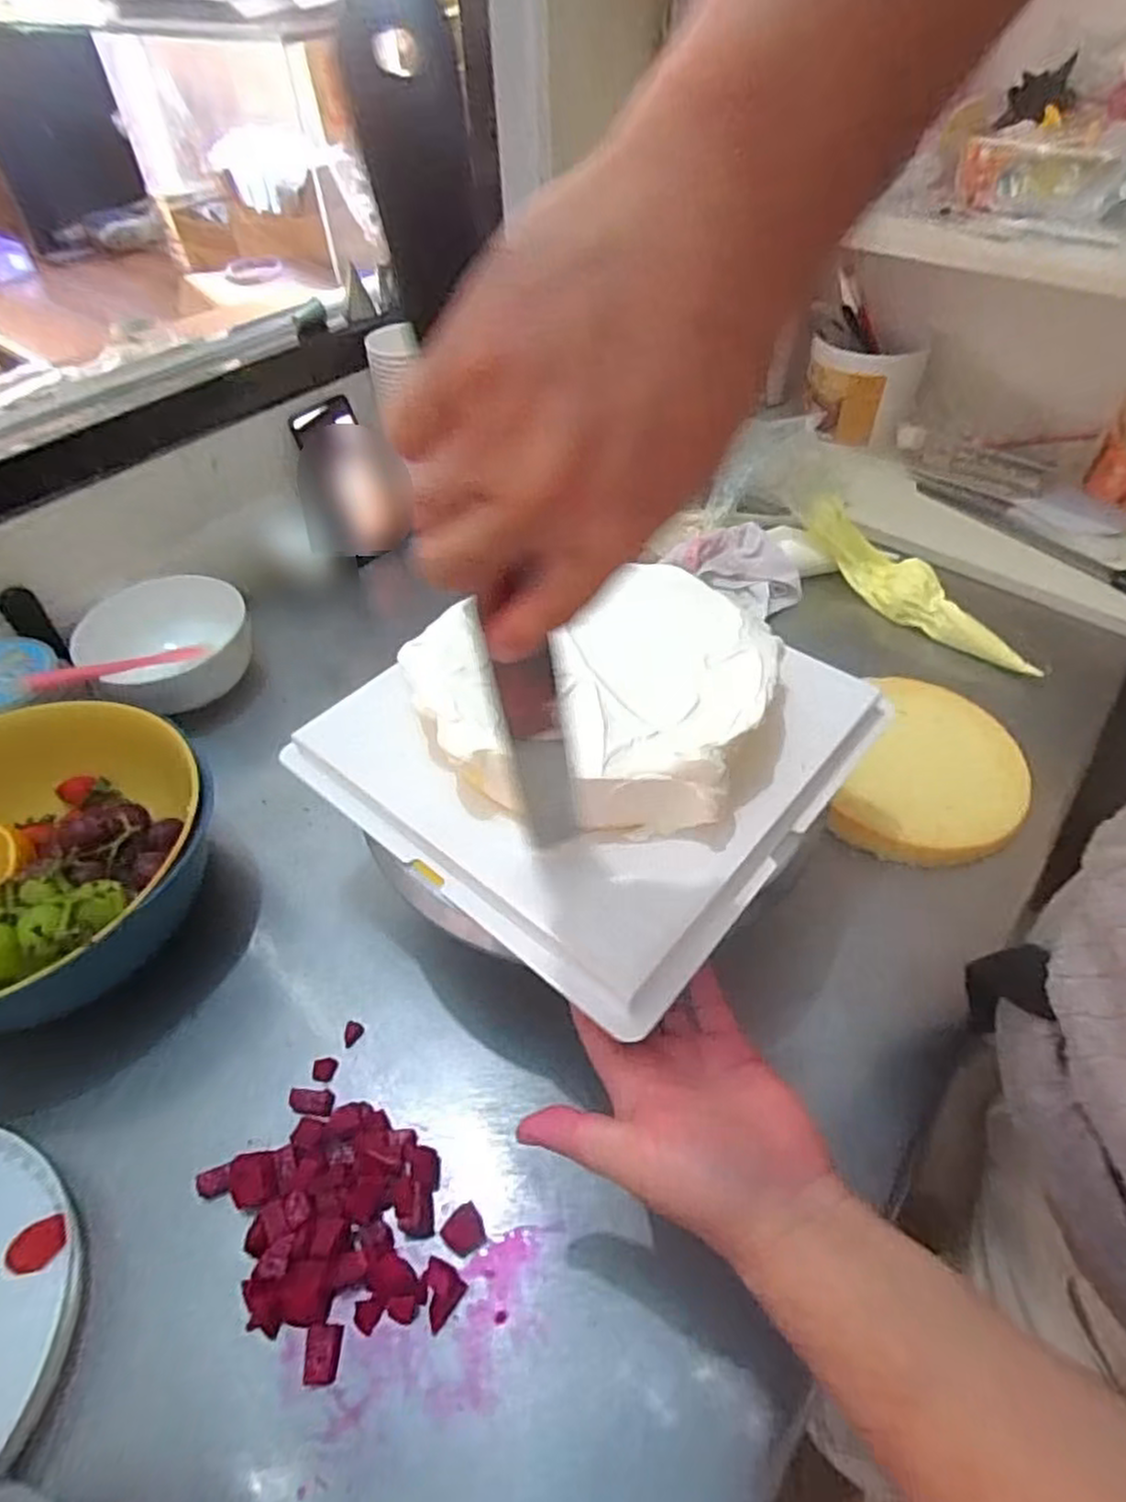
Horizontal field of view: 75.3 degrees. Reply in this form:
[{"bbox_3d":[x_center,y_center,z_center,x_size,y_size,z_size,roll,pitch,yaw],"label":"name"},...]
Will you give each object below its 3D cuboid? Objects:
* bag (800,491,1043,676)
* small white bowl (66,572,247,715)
[{"bbox_3d":[0.358,-0.163,0.752,0.045,0.055,0.279,-32,66,-24],"label":"bag"},{"bbox_3d":[-0.366,-0.102,0.680,0.146,0.061,0.134,-26,52,-21],"label":"small white bowl"}]

